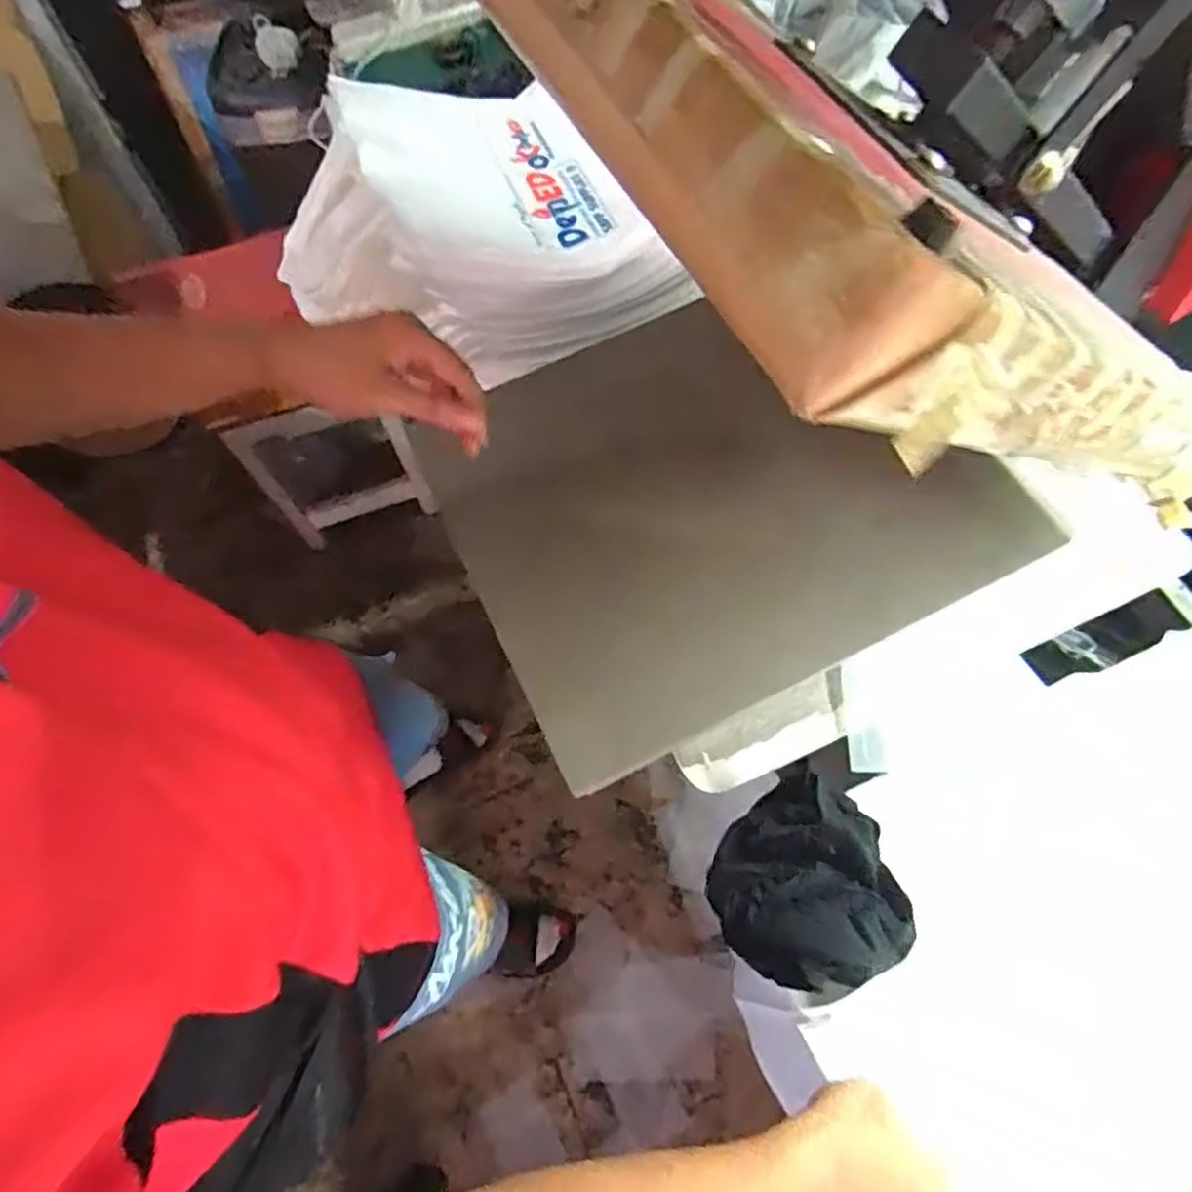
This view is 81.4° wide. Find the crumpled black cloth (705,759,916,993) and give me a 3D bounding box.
[{"bbox_3d":[0.175,0.233,0.559,0.148,0.049,0.153,30,70,15],"label":"crumpled black cloth"}]

